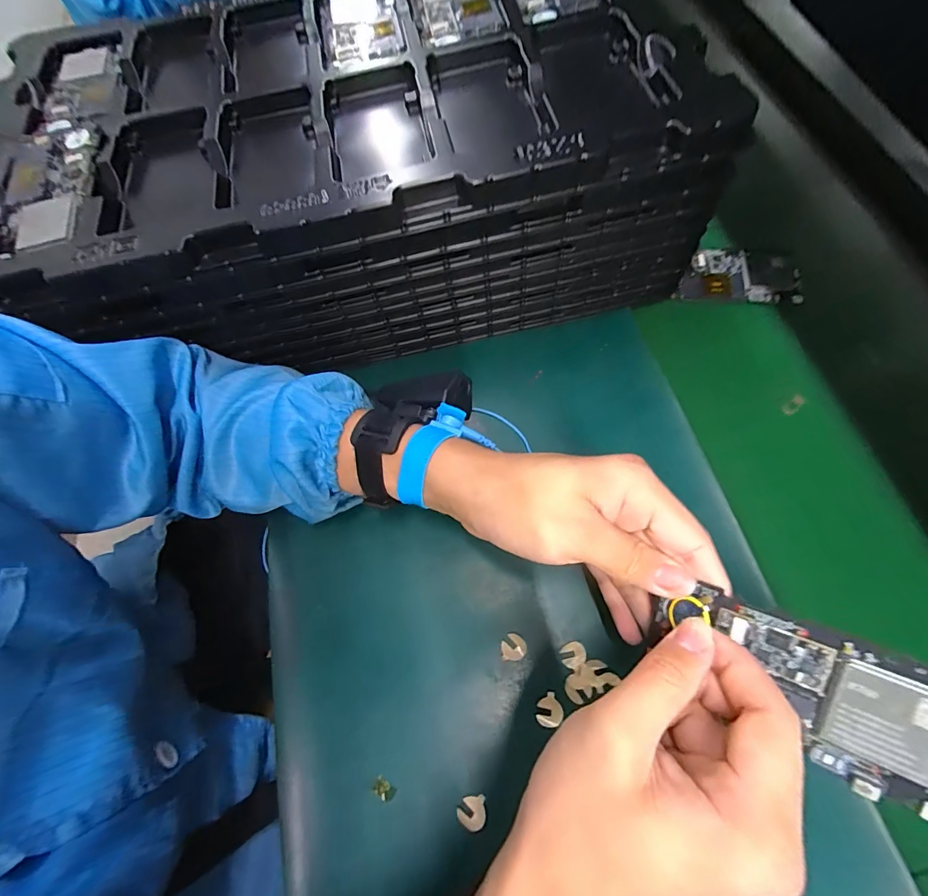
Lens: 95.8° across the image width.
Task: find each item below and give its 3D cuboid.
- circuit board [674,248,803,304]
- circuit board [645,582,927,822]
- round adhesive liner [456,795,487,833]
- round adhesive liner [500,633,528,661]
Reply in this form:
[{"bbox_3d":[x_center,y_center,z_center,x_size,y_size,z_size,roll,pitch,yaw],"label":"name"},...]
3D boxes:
[{"bbox_3d":[0.264,-0.168,0.408,0.112,0.005,0.064,4,68,5],"label":"circuit board"},{"bbox_3d":[0.151,0.109,0.191,0.124,0.008,0.062,17,102,29],"label":"circuit board"},{"bbox_3d":[0.005,0.230,0.264,0.018,0.004,0.017,-5,49,6],"label":"round adhesive liner"},{"bbox_3d":[0.035,0.141,0.297,0.018,0.004,0.017,-1,68,3],"label":"round adhesive liner"}]

